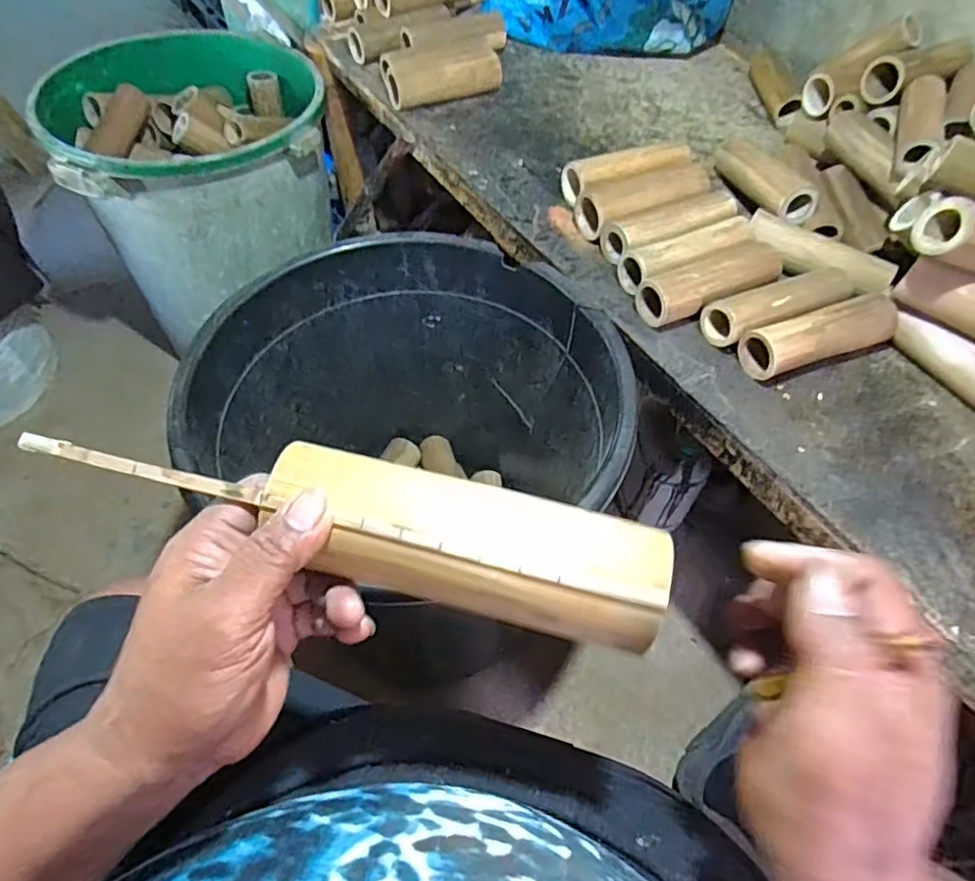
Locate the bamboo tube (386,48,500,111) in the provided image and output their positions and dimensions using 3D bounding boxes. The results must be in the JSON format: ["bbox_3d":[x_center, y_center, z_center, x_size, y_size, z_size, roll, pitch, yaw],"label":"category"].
[{"bbox_3d":[-0.065,-0.573,0.980,0.183,0.063,0.051,-17,57,-17],"label":"bamboo tube"}]

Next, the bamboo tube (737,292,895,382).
[{"bbox_3d":[0.372,-0.115,0.687,0.182,0.052,0.052,-17,57,-17],"label":"bamboo tube"}]

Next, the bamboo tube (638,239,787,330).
[{"bbox_3d":[0.265,-0.181,0.726,0.177,0.056,0.062,-21,58,-19],"label":"bamboo tube"}]

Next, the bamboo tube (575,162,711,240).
[{"bbox_3d":[0.212,-0.310,0.814,0.179,0.058,0.072,-16,57,-16],"label":"bamboo tube"}]

